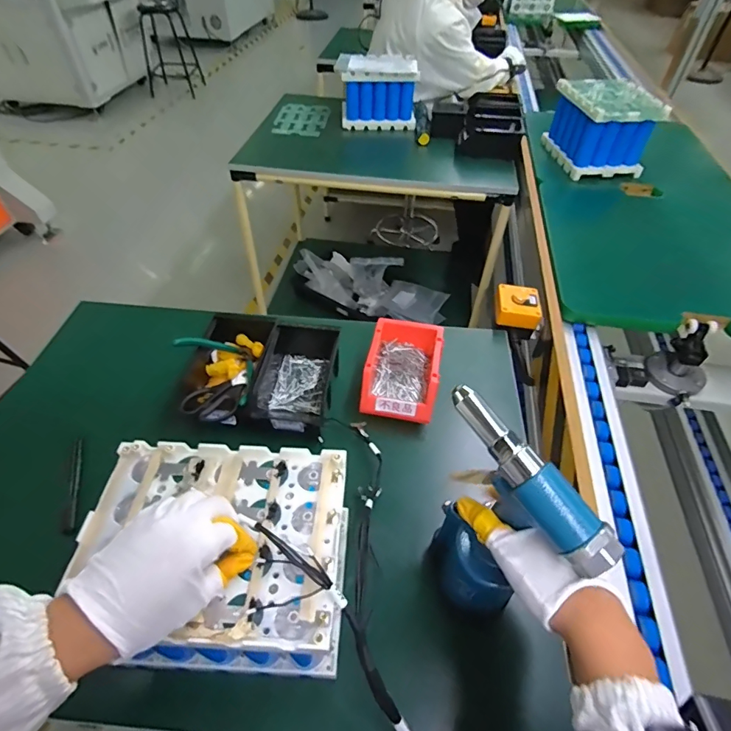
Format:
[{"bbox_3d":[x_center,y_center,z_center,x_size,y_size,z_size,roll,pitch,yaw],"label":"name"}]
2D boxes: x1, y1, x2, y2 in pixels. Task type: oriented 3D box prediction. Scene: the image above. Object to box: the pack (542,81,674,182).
[{"bbox_3d":[0.614,-0.627,1.163,0.196,0.157,0.232,-8,49,-8],"label":"pack"}]

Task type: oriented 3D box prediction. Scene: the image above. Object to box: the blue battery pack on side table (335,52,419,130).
[{"bbox_3d":[0.038,-0.874,1.423,0.238,0.176,0.128,-2,49,-3],"label":"blue battery pack on side table"}]

